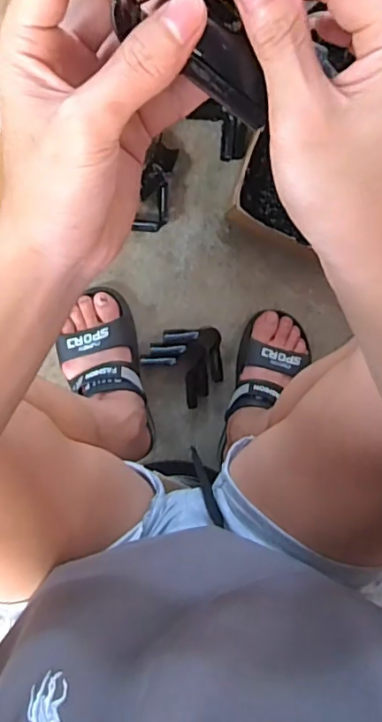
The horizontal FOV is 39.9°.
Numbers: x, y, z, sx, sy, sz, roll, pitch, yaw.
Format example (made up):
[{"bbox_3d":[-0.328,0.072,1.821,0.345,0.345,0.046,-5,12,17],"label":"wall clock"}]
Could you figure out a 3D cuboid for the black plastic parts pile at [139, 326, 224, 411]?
[{"bbox_3d":[0.001,-0.003,0.763,0.110,0.031,0.107,44,92,-9],"label":"black plastic parts pile"}]

